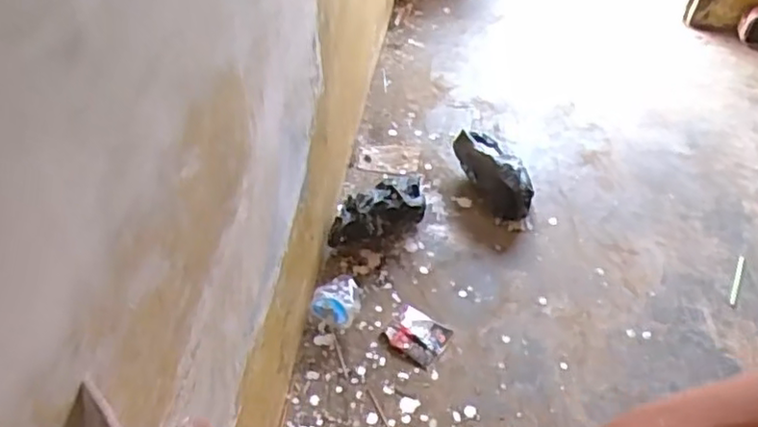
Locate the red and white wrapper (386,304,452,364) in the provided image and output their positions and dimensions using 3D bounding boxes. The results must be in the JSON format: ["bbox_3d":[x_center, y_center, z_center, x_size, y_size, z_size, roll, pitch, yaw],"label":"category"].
[{"bbox_3d":[0.062,0.195,1.065,0.093,0.010,0.079,28,49,23],"label":"red and white wrapper"}]

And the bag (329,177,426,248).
[{"bbox_3d":[-0.010,-0.010,1.186,0.203,0.106,0.097,-26,52,-27],"label":"bag"}]

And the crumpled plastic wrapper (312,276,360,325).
[{"bbox_3d":[-0.067,0.138,1.074,0.072,0.054,0.078,2,45,-2],"label":"crumpled plastic wrapper"}]

